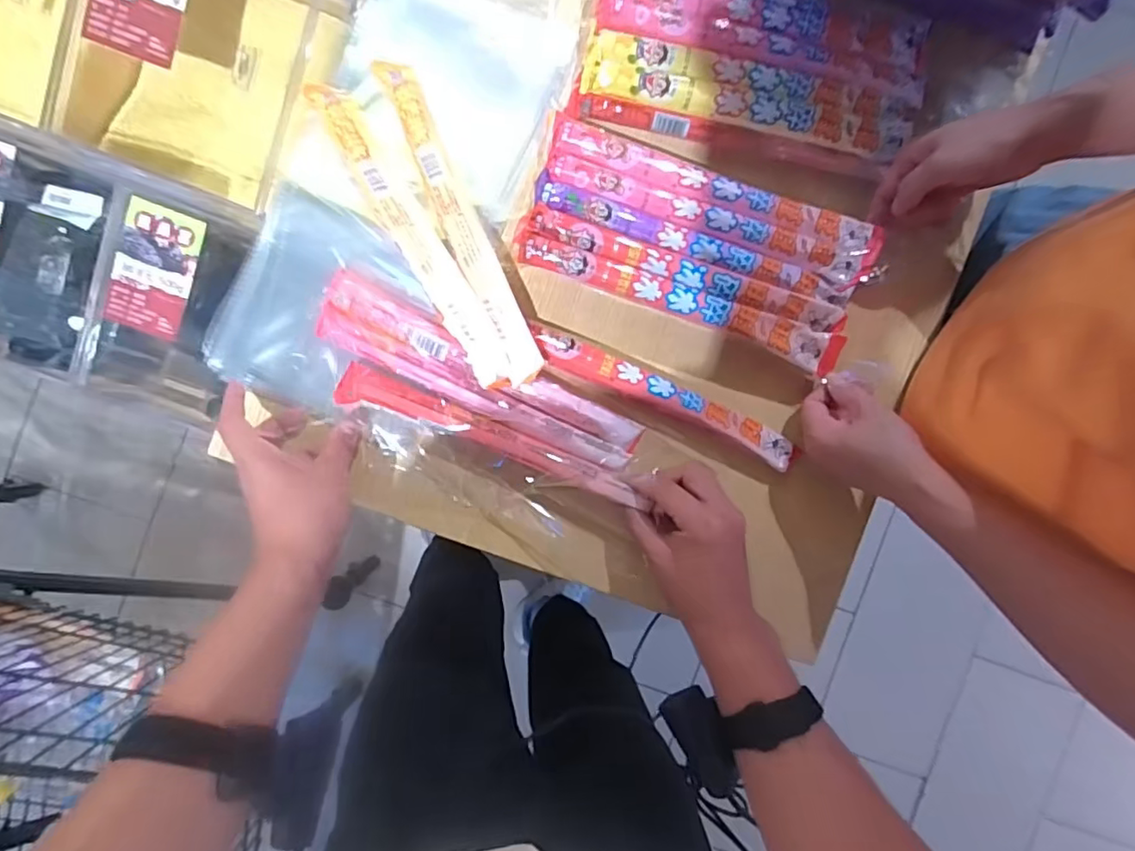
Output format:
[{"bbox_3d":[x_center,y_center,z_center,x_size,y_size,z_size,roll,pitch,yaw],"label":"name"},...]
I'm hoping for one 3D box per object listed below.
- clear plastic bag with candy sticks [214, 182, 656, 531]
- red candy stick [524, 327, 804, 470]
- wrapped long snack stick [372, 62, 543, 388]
[{"bbox_3d":[-0.112,-0.036,0.487,0.354,0.048,0.160,33,89,-1],"label":"clear plastic bag with candy sticks"},{"bbox_3d":[0.084,-0.023,0.506,0.243,0.025,0.027,25,90,-4],"label":"red candy stick"},{"bbox_3d":[-0.086,-0.161,0.472,0.032,0.016,0.269,-24,93,-3],"label":"wrapped long snack stick"}]

